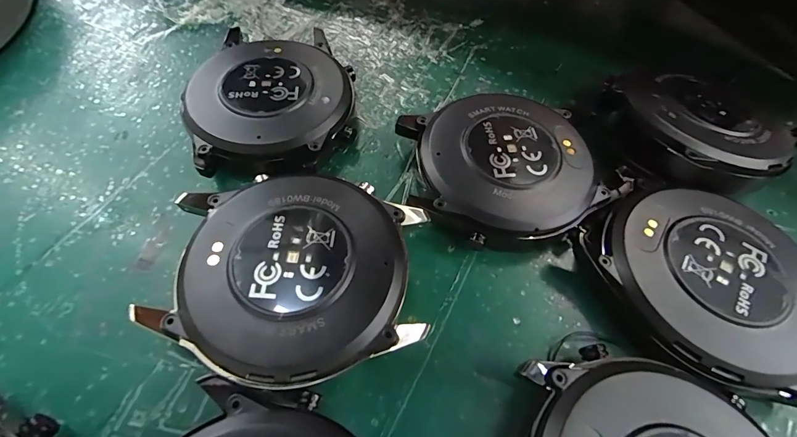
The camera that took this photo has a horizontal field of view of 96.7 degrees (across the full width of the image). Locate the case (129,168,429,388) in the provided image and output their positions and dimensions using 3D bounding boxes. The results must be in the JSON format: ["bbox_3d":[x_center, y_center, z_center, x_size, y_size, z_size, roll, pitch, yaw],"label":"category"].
[{"bbox_3d":[-0.021,0.011,0.074,0.049,0.011,0.042,8,59,1],"label":"case"}]

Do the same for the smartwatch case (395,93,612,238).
[{"bbox_3d":[0.025,-0.013,0.090,0.044,0.012,0.040,-11,61,-10],"label":"smartwatch case"}]

